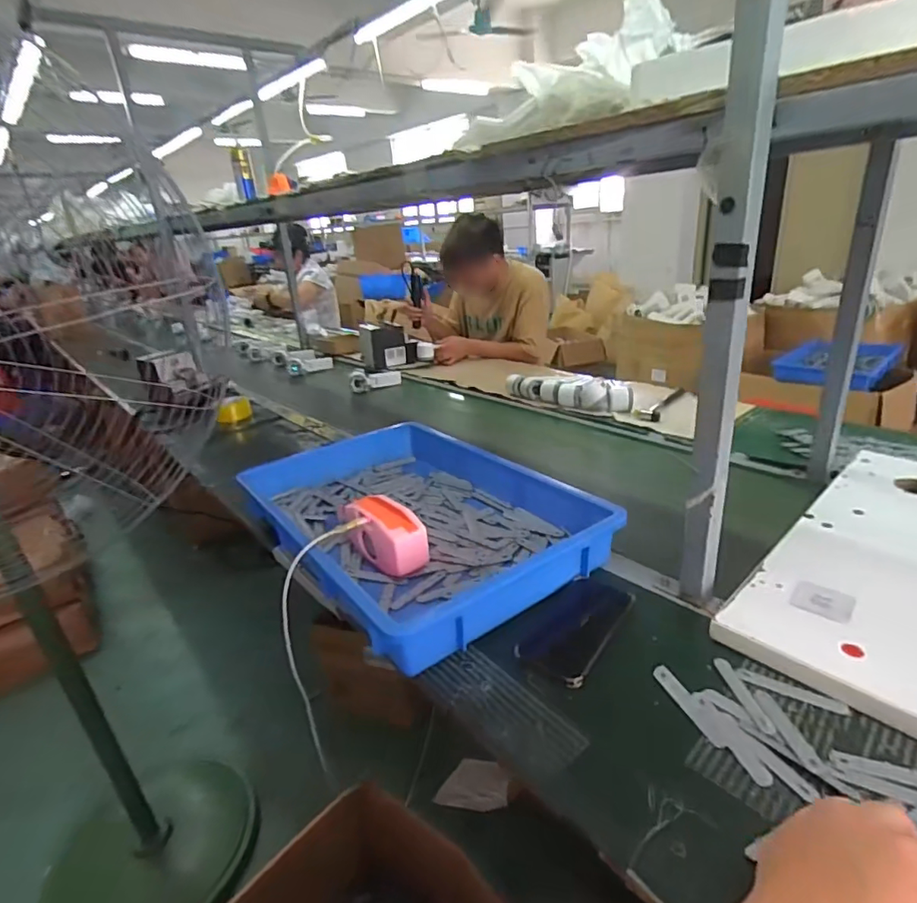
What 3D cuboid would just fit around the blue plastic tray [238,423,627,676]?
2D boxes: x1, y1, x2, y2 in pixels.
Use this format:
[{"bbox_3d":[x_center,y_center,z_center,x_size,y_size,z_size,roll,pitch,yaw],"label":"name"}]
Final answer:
[{"bbox_3d":[-0.072,0.083,0.876,0.396,0.091,0.588,-21,28,-30],"label":"blue plastic tray"}]

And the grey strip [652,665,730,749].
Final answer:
[{"bbox_3d":[0.231,0.253,0.534,0.019,0.004,0.099,-12,25,-13],"label":"grey strip"}]

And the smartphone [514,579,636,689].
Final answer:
[{"bbox_3d":[0.146,0.209,0.641,0.084,0.005,0.169,14,31,37],"label":"smartphone"}]

